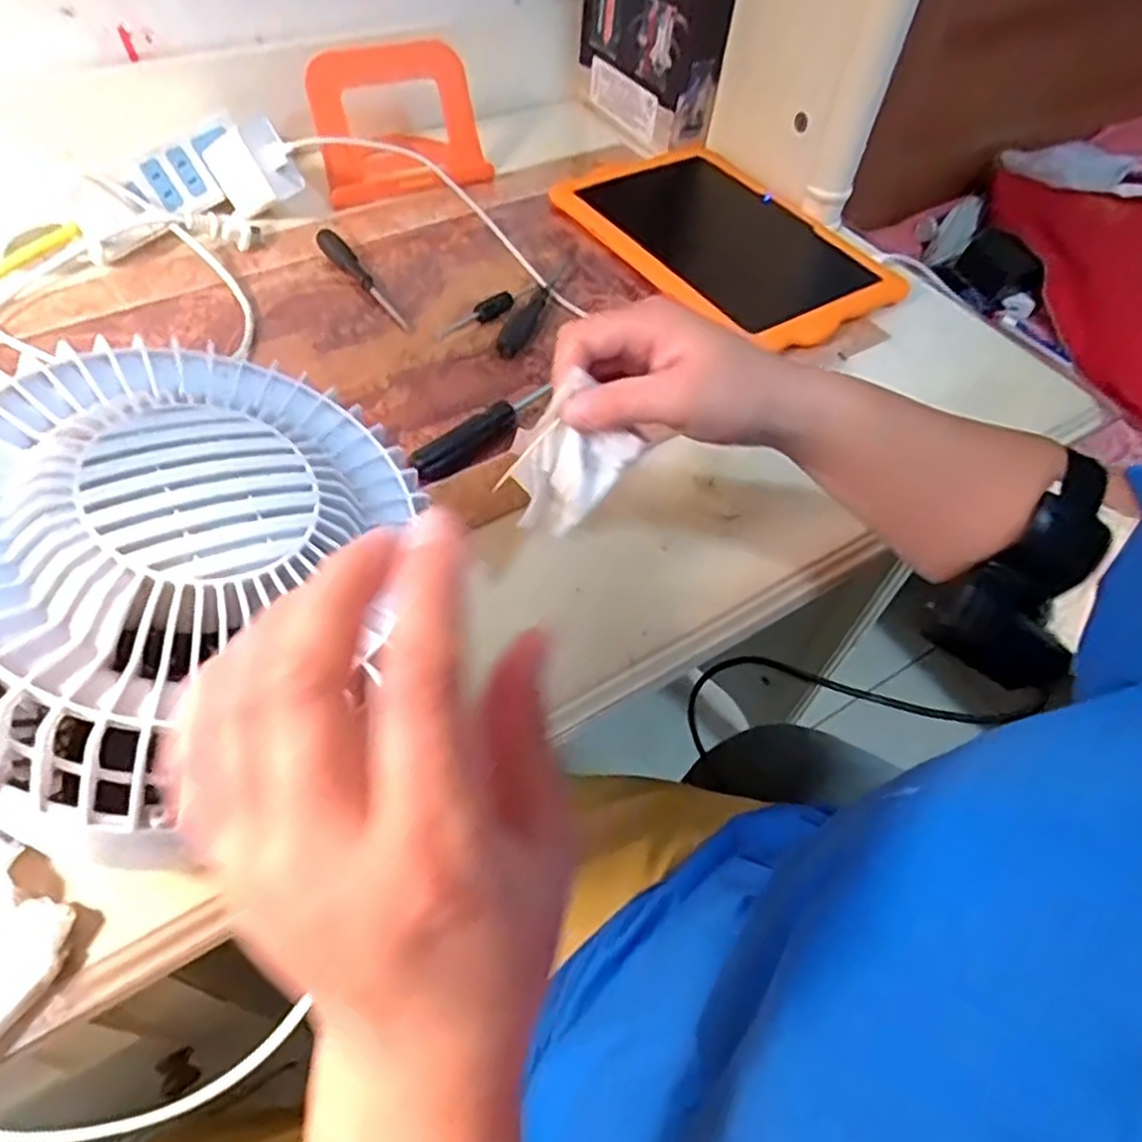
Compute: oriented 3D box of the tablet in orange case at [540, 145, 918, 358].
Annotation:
[{"bbox_3d":[0.126,-0.284,0.632,0.191,0.020,0.271,-26,60,-22],"label":"tablet in orange case"}]

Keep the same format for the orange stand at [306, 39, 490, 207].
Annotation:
[{"bbox_3d":[-0.139,-0.370,0.620,0.139,0.095,0.064,-10,55,-12],"label":"orange stand"}]

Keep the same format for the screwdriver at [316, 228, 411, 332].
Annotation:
[{"bbox_3d":[-0.149,-0.217,0.550,0.019,0.016,0.121,-33,62,-25],"label":"screwdriver"}]

